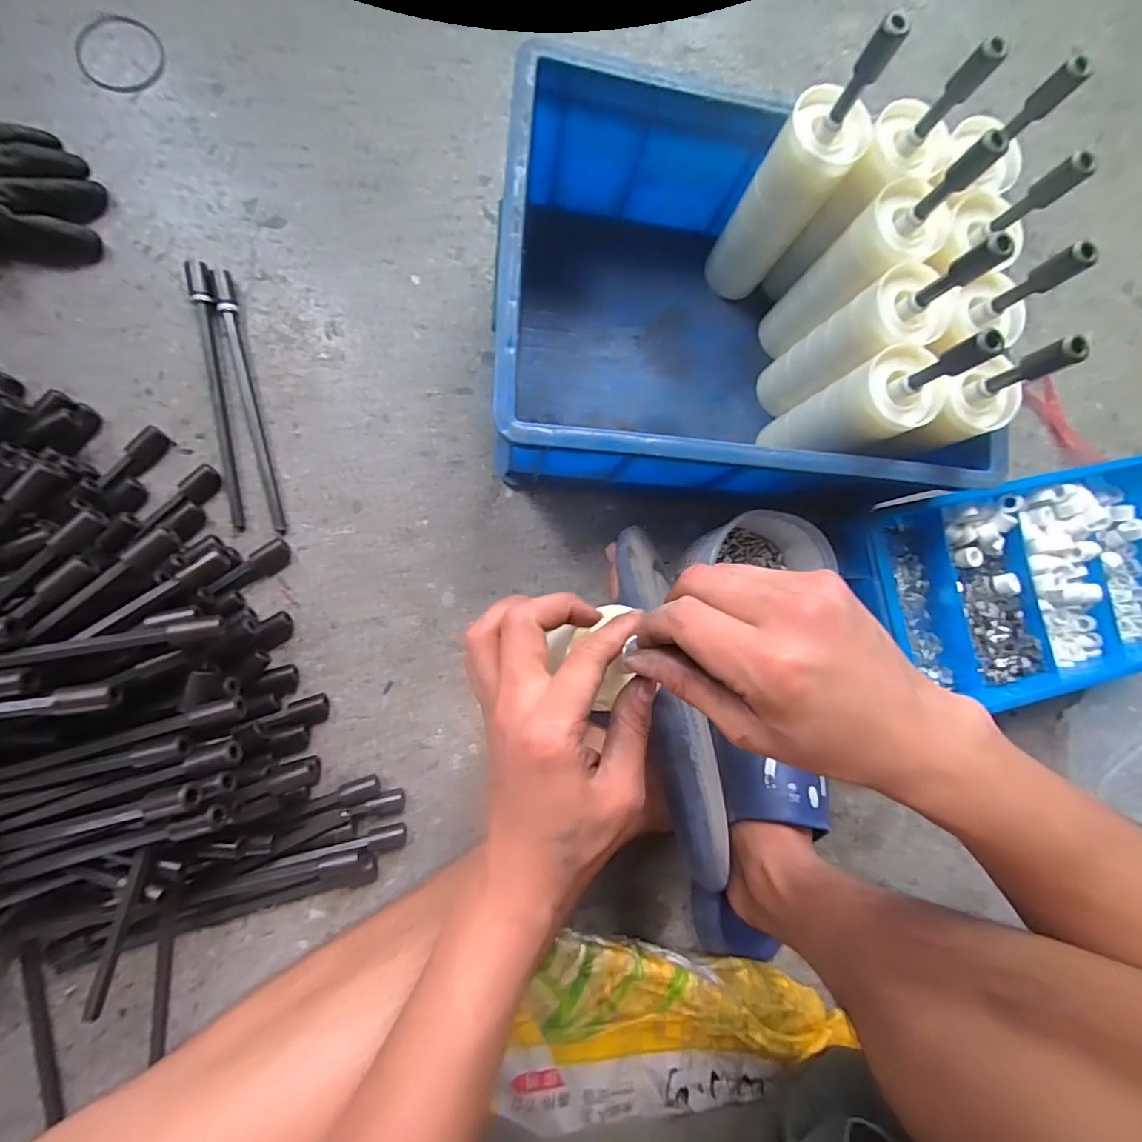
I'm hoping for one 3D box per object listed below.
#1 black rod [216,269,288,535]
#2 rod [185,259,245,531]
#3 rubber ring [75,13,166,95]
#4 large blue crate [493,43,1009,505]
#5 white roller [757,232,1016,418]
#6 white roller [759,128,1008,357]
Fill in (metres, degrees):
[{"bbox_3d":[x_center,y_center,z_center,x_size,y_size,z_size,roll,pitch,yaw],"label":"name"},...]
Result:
[{"bbox_3d":[-0.280,-0.148,0.461,0.015,0.010,0.232,-13,88,-9],"label":"black rod"},{"bbox_3d":[-0.307,-0.154,0.461,0.018,0.012,0.235,-10,87,-9],"label":"rod"},{"bbox_3d":[-0.409,-0.470,0.480,0.074,0.004,0.075,1,86,-8],"label":"rubber ring"},{"bbox_3d":[0.133,-0.214,0.464,0.382,0.152,0.287,4,85,-8],"label":"large blue crate"},{"bbox_3d":[0.239,-0.191,0.431,0.068,0.230,0.059,-32,91,-9],"label":"white roller"},{"bbox_3d":[0.237,-0.250,0.439,0.062,0.228,0.058,-42,92,-9],"label":"white roller"}]

